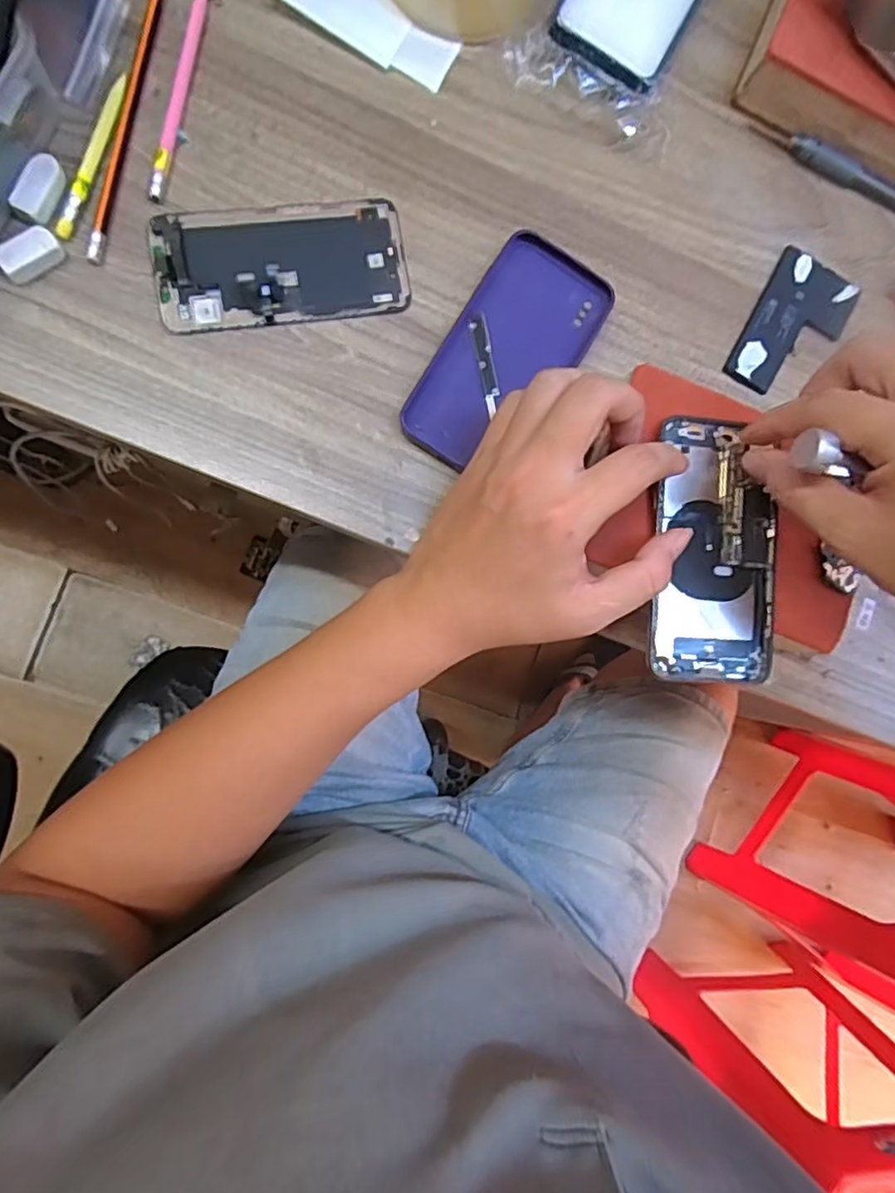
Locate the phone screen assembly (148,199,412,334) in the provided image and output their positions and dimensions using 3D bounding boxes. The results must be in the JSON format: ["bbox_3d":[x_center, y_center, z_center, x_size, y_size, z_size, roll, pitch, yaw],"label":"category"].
[{"bbox_3d":[-0.093,-0.191,0.362,0.139,0.012,0.067,-9,89,-8],"label":"phone screen assembly"}]

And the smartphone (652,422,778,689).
[{"bbox_3d":[0.142,-0.025,0.348,0.066,0.015,0.140,0,88,-8],"label":"smartphone"}]

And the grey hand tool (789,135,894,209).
[{"bbox_3d":[0.277,-0.268,0.417,0.121,0.014,0.014,22,85,-6],"label":"grey hand tool"}]

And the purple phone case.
[{"bbox_3d":[0.036,-0.141,0.378,0.073,0.009,0.147,31,84,-6],"label":"purple phone case"}]

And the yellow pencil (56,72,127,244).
[{"bbox_3d":[-0.194,-0.242,0.350,0.008,0.004,0.097,18,85,-7],"label":"yellow pencil"}]

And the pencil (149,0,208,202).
[{"bbox_3d":[-0.152,-0.284,0.360,0.009,0.005,0.129,11,86,-7],"label":"pencil"}]

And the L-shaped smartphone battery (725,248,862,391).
[{"bbox_3d":[0.221,-0.170,0.407,0.058,0.007,0.097,30,84,-6],"label":"L-shaped smartphone battery"}]

